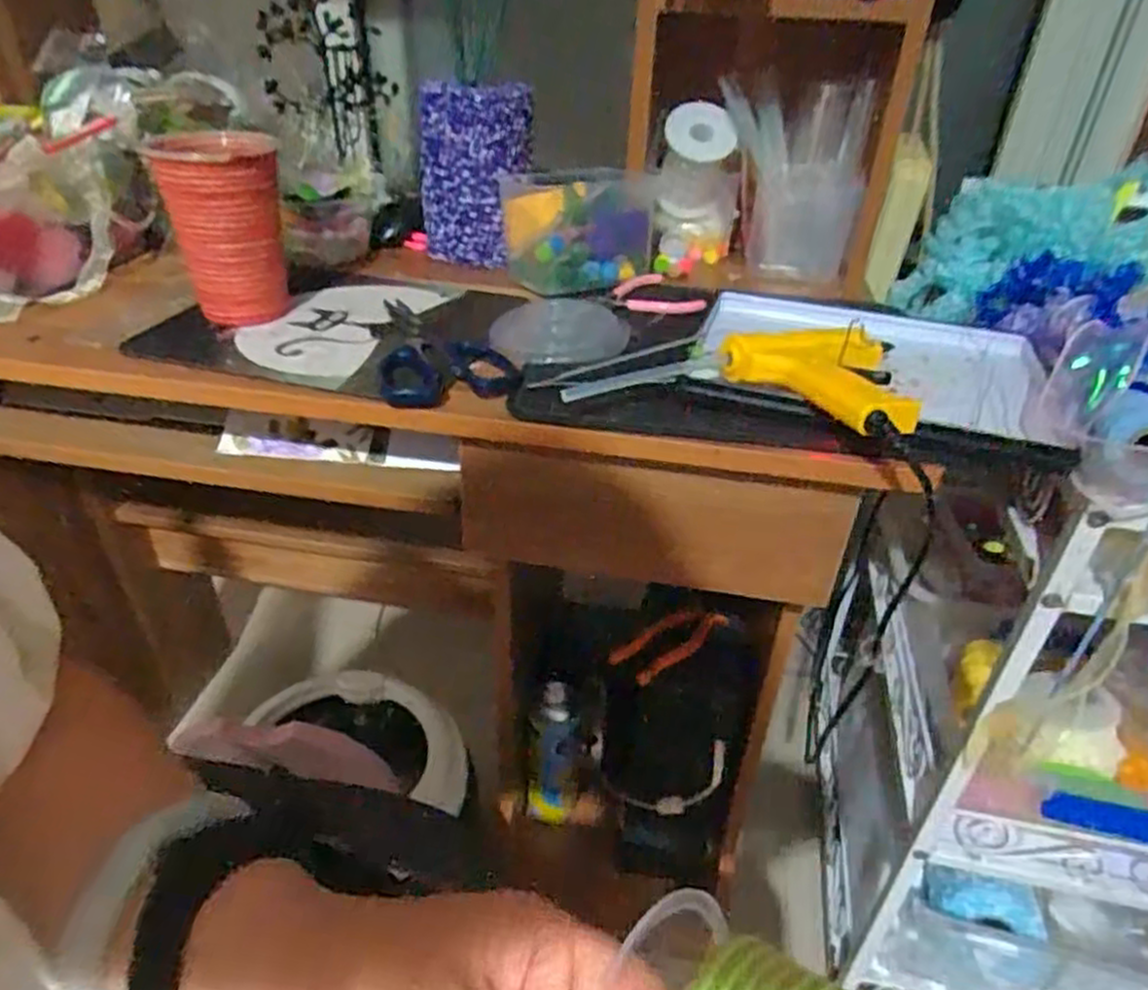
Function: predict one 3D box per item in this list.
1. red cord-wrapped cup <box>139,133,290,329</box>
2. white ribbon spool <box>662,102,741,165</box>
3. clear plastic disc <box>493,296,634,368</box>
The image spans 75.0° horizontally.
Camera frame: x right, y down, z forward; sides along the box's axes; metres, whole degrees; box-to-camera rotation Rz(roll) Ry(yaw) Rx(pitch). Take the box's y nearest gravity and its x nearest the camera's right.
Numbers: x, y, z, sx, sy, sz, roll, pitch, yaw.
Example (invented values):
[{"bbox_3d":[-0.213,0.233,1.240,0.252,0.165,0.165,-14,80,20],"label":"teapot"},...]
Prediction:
[{"bbox_3d":[-0.252,-0.193,0.558,0.077,0.128,0.069,-5,35,-11],"label":"red cord-wrapped cup"},{"bbox_3d":[0.117,-0.334,0.692,0.066,0.047,0.014,2,34,-2],"label":"white ribbon spool"},{"bbox_3d":[-0.010,-0.124,0.572,0.101,0.011,0.114,7,35,6],"label":"clear plastic disc"}]

